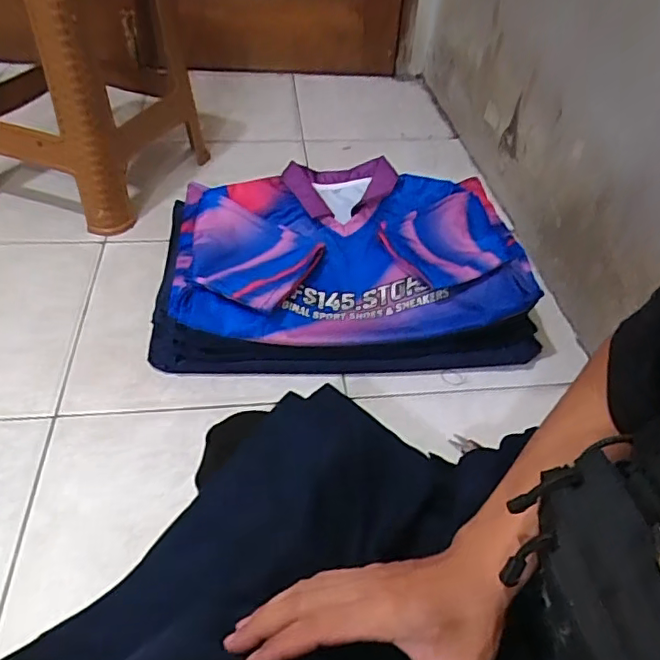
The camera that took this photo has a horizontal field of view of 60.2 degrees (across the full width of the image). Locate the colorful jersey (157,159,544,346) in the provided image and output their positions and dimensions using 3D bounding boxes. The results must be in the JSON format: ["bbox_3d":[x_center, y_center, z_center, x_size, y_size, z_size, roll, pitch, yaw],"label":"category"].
[{"bbox_3d":[0.028,-0.133,0.916,0.506,0.097,0.354,1,44,-6],"label":"colorful jersey"}]

